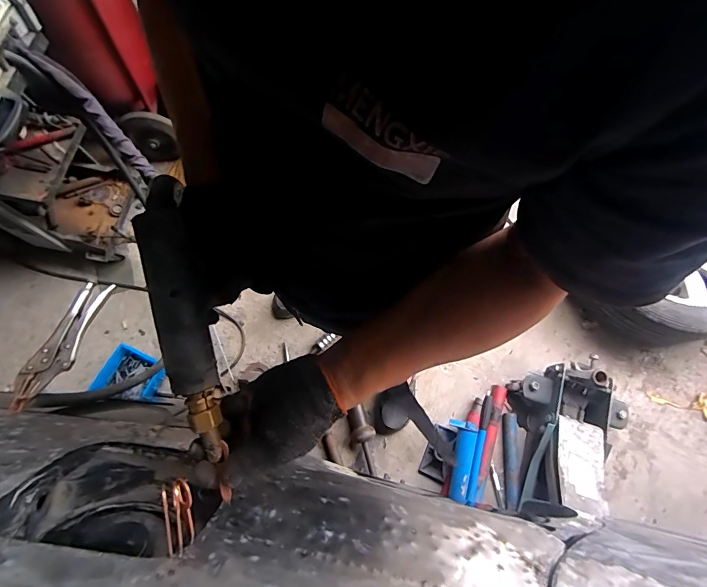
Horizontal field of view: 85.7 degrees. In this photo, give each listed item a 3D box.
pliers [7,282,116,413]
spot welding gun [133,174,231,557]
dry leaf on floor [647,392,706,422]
[{"bbox_3d":[-0.453,0.077,0.599,0.056,0.016,0.219,12,55,1],"label":"pliers"},{"bbox_3d":[-0.147,0.057,0.331,0.050,0.034,0.314,-5,92,-3],"label":"spot welding gun"},{"bbox_3d":[1.199,0.384,1.356,0.277,0.029,0.146,-18,73,-5],"label":"dry leaf on floor"}]

